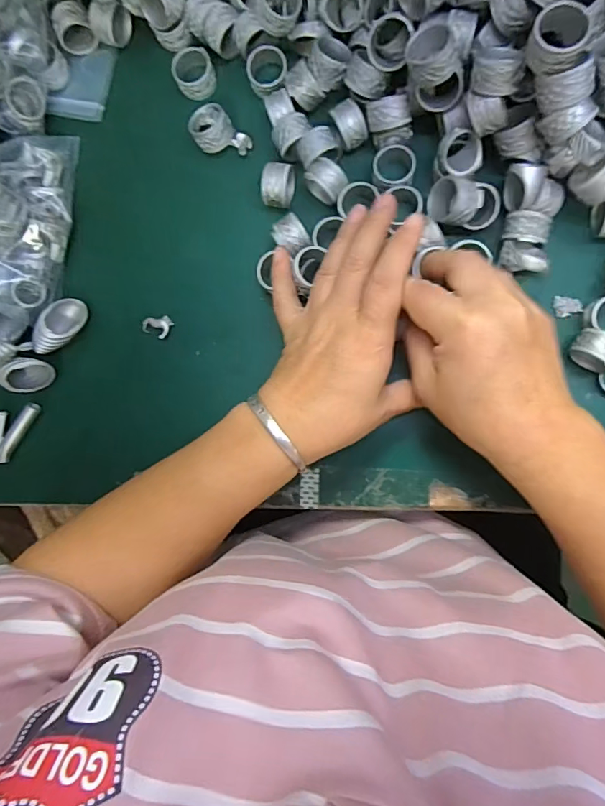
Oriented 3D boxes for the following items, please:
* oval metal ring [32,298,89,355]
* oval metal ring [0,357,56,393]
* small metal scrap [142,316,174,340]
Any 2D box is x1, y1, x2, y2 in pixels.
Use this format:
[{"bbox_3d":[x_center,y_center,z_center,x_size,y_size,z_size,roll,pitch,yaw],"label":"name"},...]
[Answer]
[{"bbox_3d":[-0.178,-0.056,0.351,0.046,0.018,0.020,-45,84,7],"label":"oval metal ring"},{"bbox_3d":[-0.203,-0.020,0.354,0.032,0.026,0.025,3,91,9],"label":"oval metal ring"},{"bbox_3d":[-0.105,-0.057,0.351,0.020,0.004,0.017,26,94,8],"label":"small metal scrap"}]

